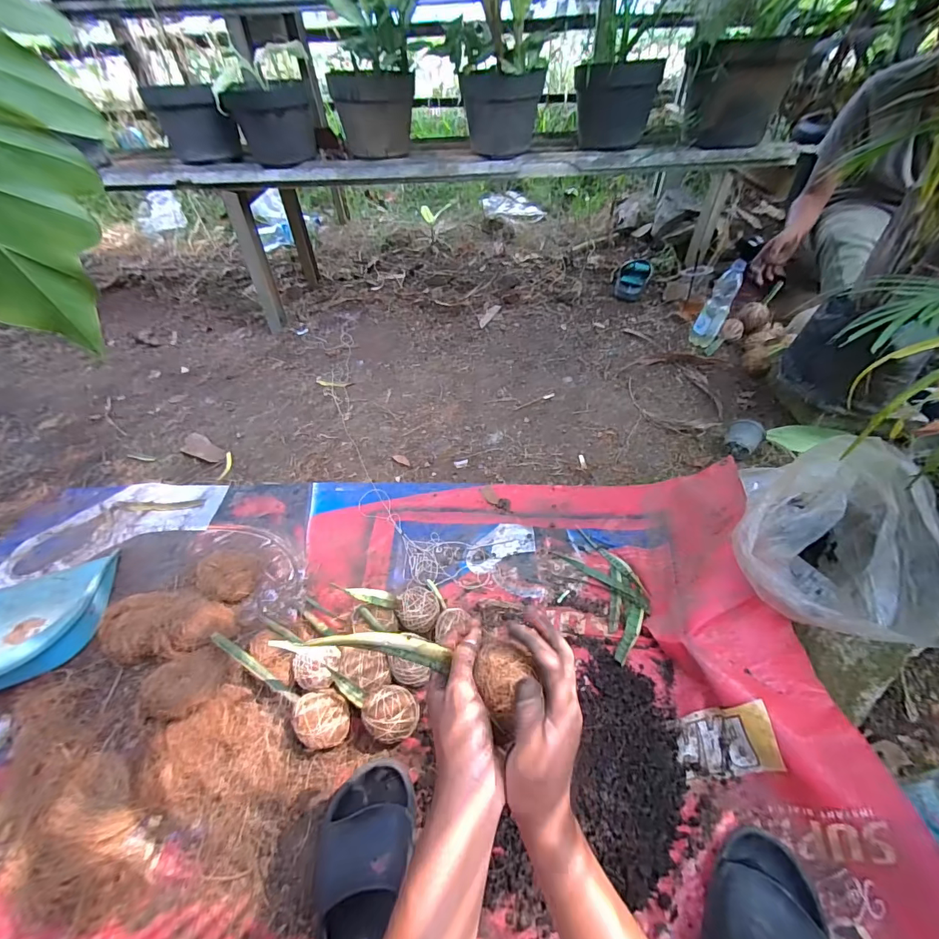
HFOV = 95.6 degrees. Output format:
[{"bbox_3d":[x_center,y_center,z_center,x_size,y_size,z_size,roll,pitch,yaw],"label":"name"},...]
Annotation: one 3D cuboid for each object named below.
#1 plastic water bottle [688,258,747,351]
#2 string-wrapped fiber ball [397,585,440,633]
[{"bbox_3d":[0.701,-0.465,1.204,0.069,0.207,0.063,-11,49,-8],"label":"plastic water bottle"},{"bbox_3d":[-0.081,0.229,0.696,0.064,0.067,0.068,-1,48,1],"label":"string-wrapped fiber ball"}]

